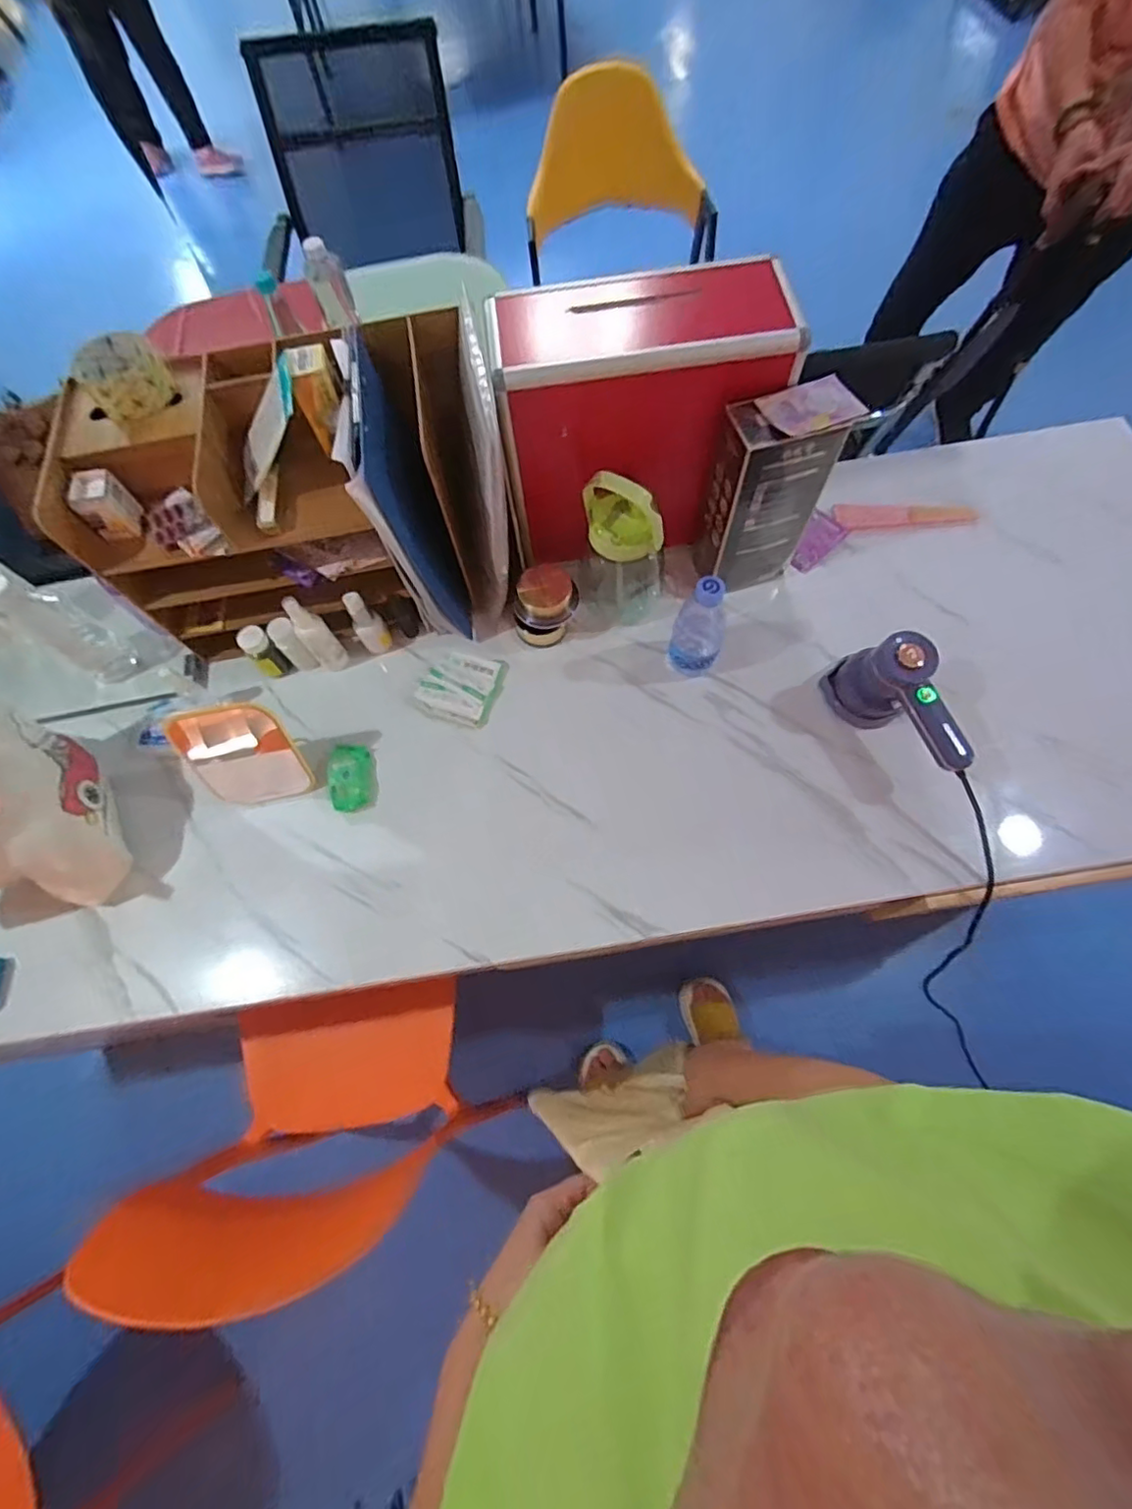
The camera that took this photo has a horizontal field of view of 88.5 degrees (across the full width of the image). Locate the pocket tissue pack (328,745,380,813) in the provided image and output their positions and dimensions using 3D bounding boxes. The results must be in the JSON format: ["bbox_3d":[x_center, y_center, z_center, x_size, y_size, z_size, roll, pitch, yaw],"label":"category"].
[{"bbox_3d":[-0.274,0.027,0.746,0.053,0.022,0.088,-9,68,0],"label":"pocket tissue pack"}]

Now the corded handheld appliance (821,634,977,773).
[{"bbox_3d":[0.414,-0.062,0.712,0.075,0.119,0.191,-33,70,-9],"label":"corded handheld appliance"}]

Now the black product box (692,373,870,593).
[{"bbox_3d":[0.247,-0.317,0.736,0.133,0.258,0.075,-16,68,-3],"label":"black product box"}]

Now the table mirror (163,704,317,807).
[{"bbox_3d":[-0.393,-0.001,0.715,0.129,0.105,0.093,-11,68,-1],"label":"table mirror"}]

